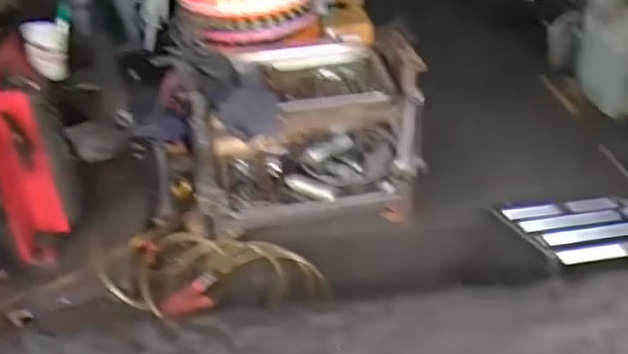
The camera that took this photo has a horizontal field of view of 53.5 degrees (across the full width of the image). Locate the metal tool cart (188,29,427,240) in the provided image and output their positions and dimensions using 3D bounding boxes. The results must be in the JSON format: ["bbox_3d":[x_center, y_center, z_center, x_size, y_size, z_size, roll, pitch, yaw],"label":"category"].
[{"bbox_3d":[-0.037,-0.133,1.794,0.616,0.415,0.348,-9,35,-9],"label":"metal tool cart"}]

